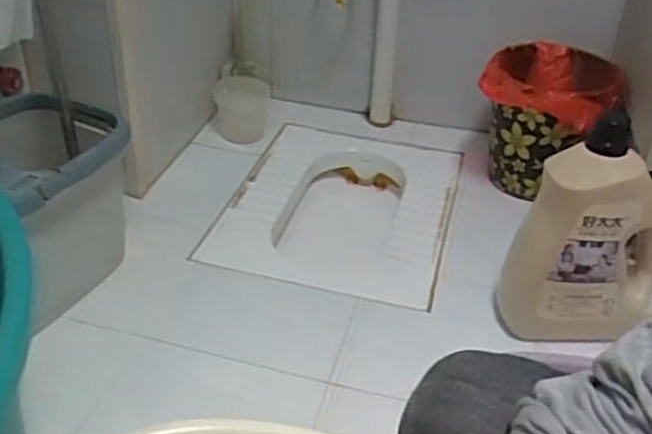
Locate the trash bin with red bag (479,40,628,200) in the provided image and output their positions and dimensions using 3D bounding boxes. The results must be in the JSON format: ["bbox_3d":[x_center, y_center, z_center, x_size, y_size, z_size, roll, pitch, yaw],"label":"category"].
[{"bbox_3d":[0.447,-0.186,1.424,0.270,0.288,0.216,8,33,8],"label":"trash bin with red bag"}]

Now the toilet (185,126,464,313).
[{"bbox_3d":[0.032,0.009,1.474,0.441,0.156,0.551,10,34,11],"label":"toilet"}]

